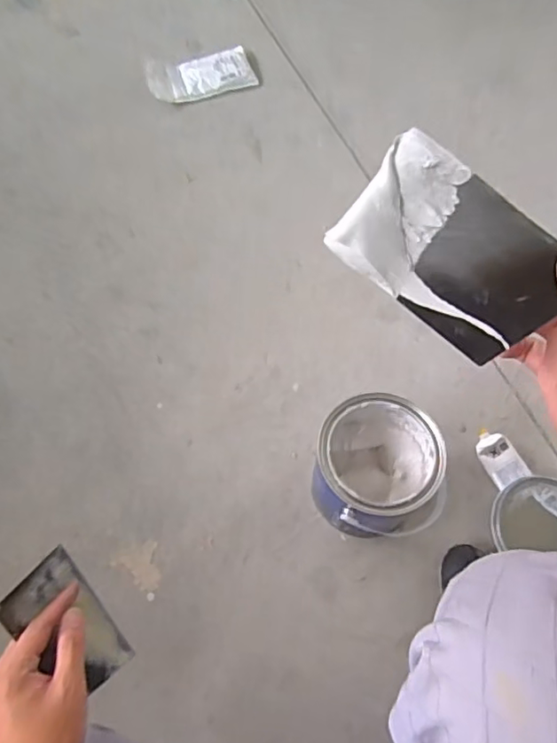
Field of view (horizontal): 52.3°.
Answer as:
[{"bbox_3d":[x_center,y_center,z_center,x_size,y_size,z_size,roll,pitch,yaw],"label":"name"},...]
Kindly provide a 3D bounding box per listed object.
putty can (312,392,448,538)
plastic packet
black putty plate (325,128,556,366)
[{"bbox_3d":[0.123,0.129,0.737,0.148,0.149,0.156,0,65,0],"label":"putty can"},{"bbox_3d":[-0.158,-0.607,1.161,0.209,0.009,0.128,-17,66,-8],"label":"plastic packet"},{"bbox_3d":[0.093,-0.062,0.297,0.116,0.009,0.073,38,102,0],"label":"black putty plate"}]

